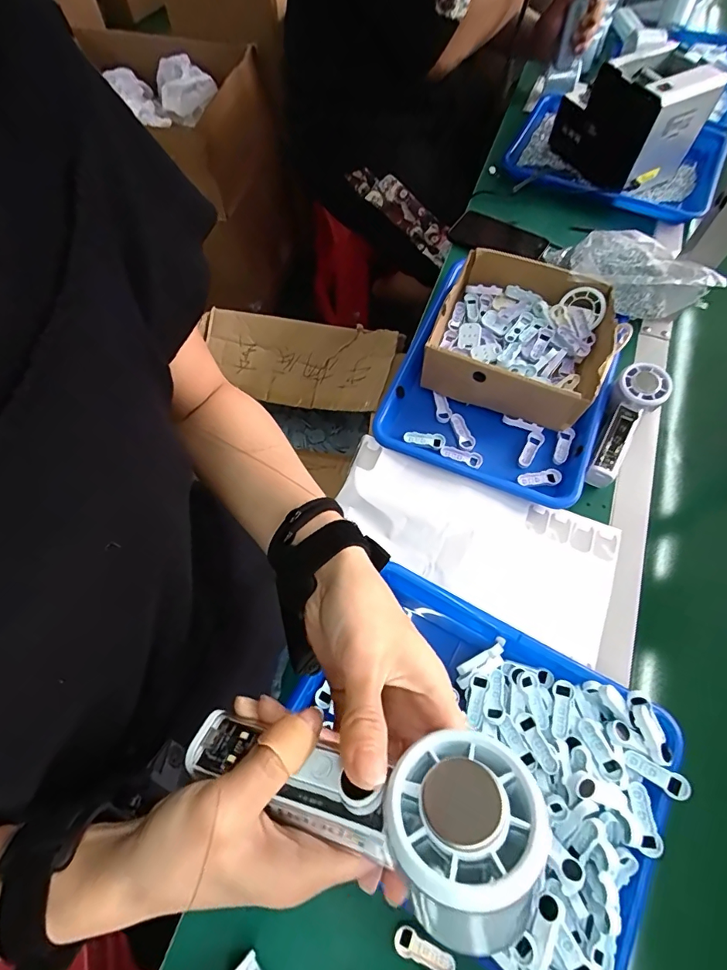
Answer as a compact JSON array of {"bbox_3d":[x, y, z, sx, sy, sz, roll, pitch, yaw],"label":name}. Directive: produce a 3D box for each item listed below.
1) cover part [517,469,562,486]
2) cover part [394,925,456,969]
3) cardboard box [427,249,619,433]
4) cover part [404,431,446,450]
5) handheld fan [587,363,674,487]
[{"bbox_3d":[0.208,-0.007,0.537,0.048,0.008,0.018,-8,65,-3],"label":"cover part"},{"bbox_3d":[0.050,0.385,0.373,0.050,0.004,0.019,25,68,12],"label":"cover part"},{"bbox_3d":[0.200,-0.186,0.580,0.204,0.076,0.205,21,67,10],"label":"cardboard box"},{"bbox_3d":[0.076,-0.055,0.566,0.051,0.010,0.022,4,65,3],"label":"cover part"},{"bbox_3d":[0.309,-0.068,0.542,0.056,0.050,0.157,26,83,13],"label":"handheld fan"}]

